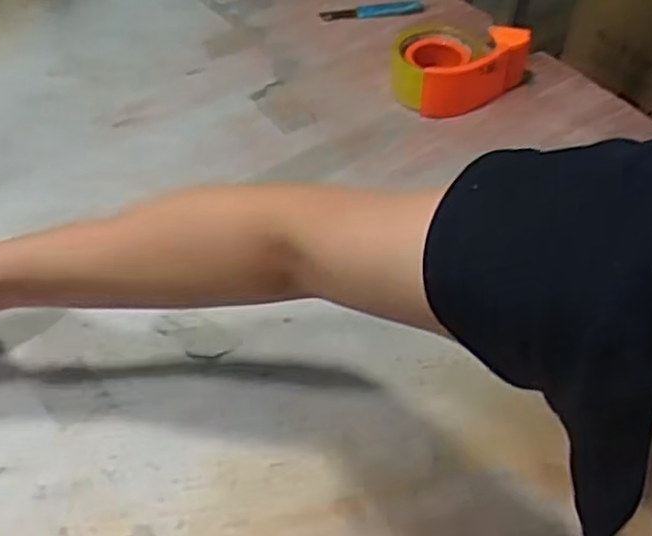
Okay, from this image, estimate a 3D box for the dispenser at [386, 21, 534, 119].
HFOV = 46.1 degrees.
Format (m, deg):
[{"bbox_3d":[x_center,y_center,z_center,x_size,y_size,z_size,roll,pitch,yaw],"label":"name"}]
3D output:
[{"bbox_3d":[0.144,-0.234,0.858,0.142,0.058,0.107,-32,56,-24],"label":"dispenser"}]

